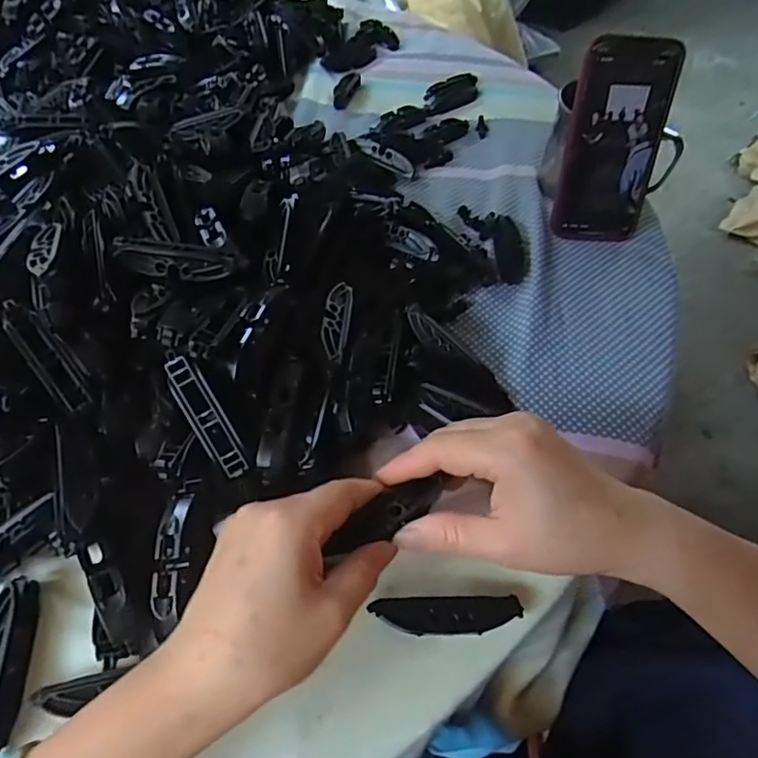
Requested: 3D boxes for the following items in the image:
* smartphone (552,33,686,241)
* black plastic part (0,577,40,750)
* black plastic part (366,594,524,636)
[{"bbox_3d":[0.198,-0.199,0.493,0.076,0.157,0.011,7,30,3],"label":"smartphone"},{"bbox_3d":[-0.187,0.141,0.287,0.021,0.018,0.078,-2,52,-6],"label":"black plastic part"},{"bbox_3d":[0.037,0.127,0.312,0.079,0.018,0.018,1,52,-5],"label":"black plastic part"}]

